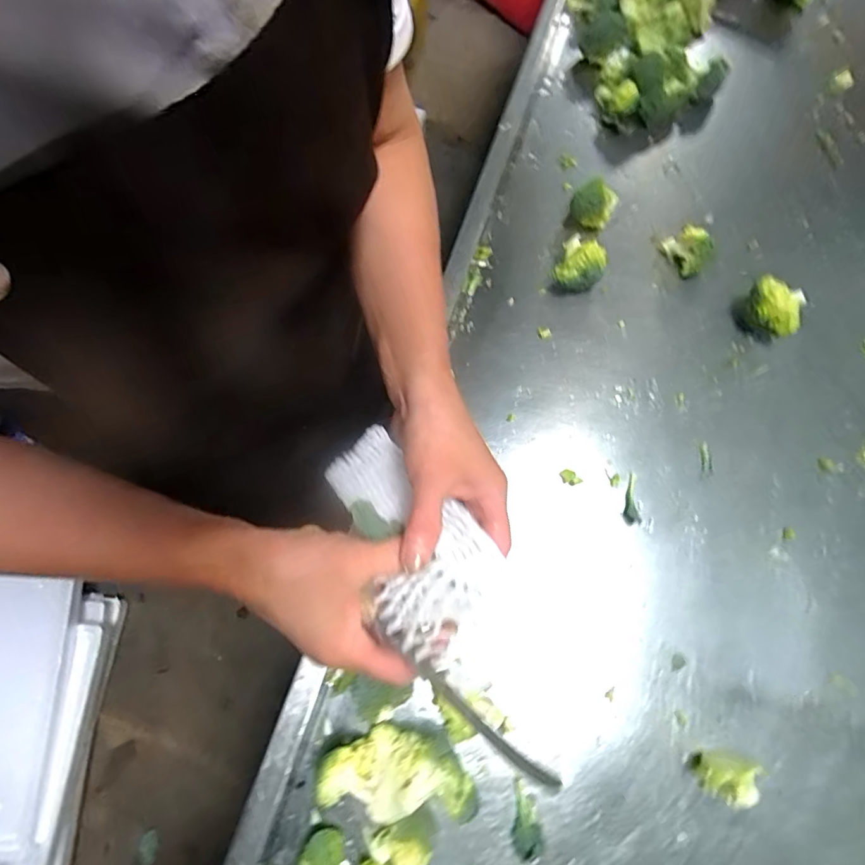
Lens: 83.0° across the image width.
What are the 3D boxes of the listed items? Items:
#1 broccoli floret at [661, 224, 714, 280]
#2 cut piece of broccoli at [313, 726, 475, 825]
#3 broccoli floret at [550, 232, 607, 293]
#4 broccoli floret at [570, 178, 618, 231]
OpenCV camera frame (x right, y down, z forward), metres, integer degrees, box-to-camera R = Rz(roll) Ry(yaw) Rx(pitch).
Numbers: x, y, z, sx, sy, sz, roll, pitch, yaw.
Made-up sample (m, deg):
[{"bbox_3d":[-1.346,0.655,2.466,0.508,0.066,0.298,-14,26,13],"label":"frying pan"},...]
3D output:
[{"bbox_3d":[0.294,-0.209,0.560,0.035,0.041,0.061,-19,74,-8],"label":"broccoli floret"},{"bbox_3d":[-0.024,0.274,0.388,0.126,0.059,0.065,15,72,2],"label":"cut piece of broccoli"},{"bbox_3d":[0.162,-0.183,0.543,0.050,0.055,0.046,1,72,-2],"label":"broccoli floret"},{"bbox_3d":[0.188,-0.267,0.573,0.049,0.051,0.058,29,73,7],"label":"broccoli floret"}]

